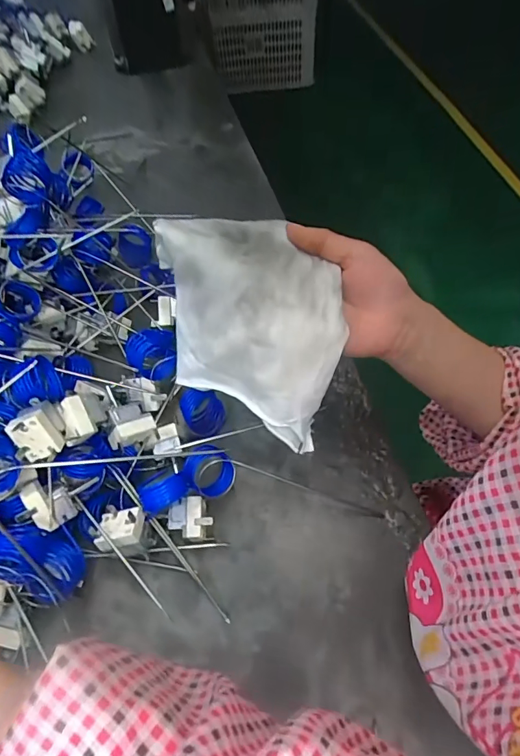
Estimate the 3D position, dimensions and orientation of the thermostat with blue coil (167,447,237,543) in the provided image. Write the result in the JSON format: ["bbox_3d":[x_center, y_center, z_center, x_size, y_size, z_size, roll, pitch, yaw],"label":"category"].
[{"bbox_3d":[-0.052,0.104,0.402,0.043,0.041,0.080,14,63,11],"label":"thermostat with blue coil"}]

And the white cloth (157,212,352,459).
[{"bbox_3d":[-0.006,-0.026,0.333,0.125,0.167,0.047,9,31,5],"label":"white cloth"}]

